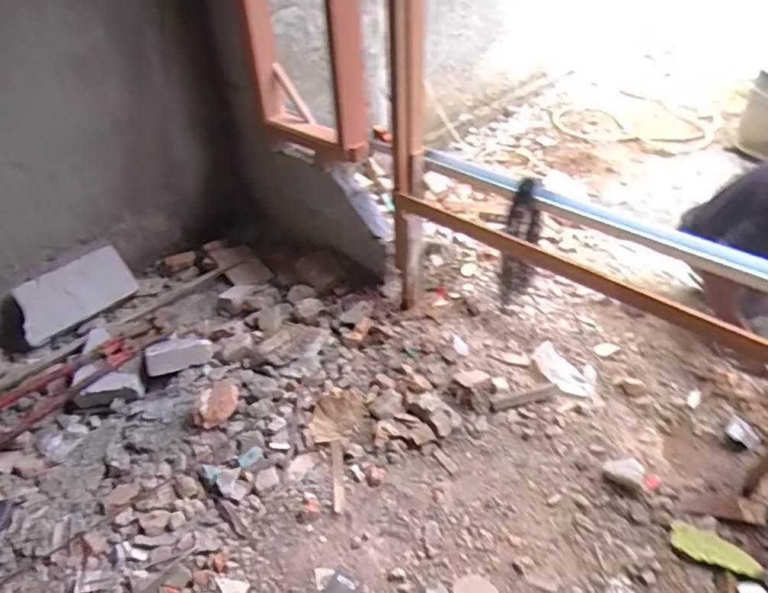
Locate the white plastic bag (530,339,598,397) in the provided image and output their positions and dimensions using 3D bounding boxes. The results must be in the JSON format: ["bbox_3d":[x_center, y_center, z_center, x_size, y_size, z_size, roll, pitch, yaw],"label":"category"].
[{"bbox_3d":[0.566,0.227,1.742,0.129,0.031,0.222,-22,44,-21],"label":"white plastic bag"}]

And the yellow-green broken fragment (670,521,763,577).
[{"bbox_3d":[0.755,0.576,1.264,0.174,0.022,0.076,18,45,23],"label":"yellow-green broken fragment"}]

